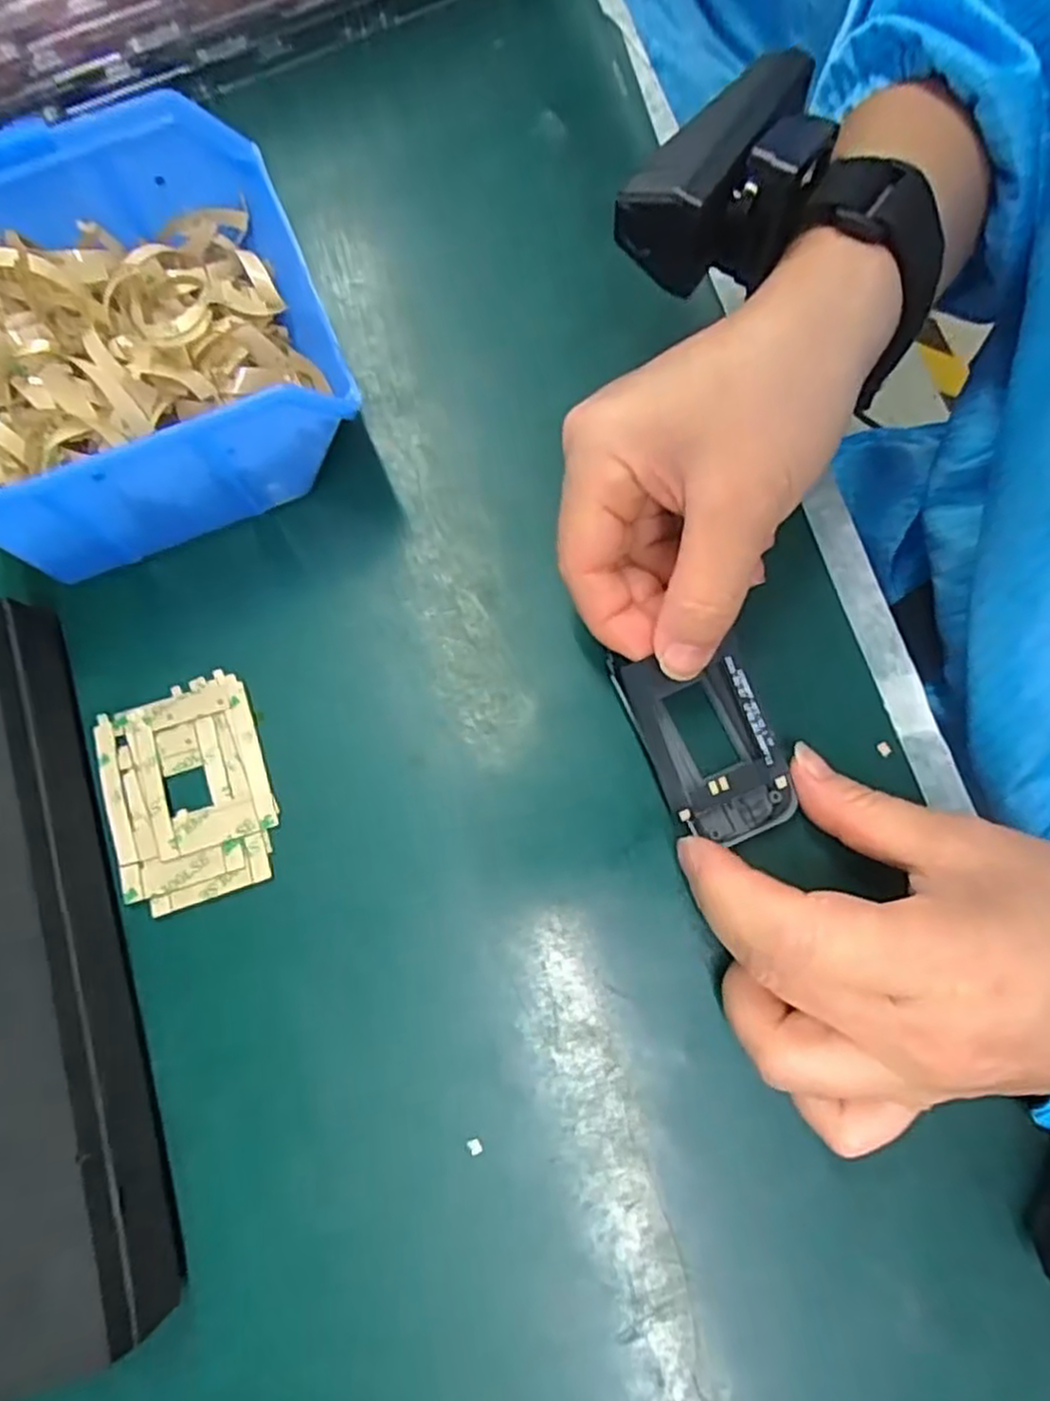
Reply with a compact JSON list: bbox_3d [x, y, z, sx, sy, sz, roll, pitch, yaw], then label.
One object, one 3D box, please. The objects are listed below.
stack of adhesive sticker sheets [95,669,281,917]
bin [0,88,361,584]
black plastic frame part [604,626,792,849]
[{"bbox_3d":[-0.112,0.031,0.254,0.052,0.005,0.071,-19,76,-3],"label":"stack of adhesive sticker sheets"},{"bbox_3d":[-0.133,-0.116,0.258,0.132,0.068,0.124,-21,77,-4],"label":"bin"},{"bbox_3d":[0.058,0.013,0.249,0.043,0.011,0.065,-21,84,25],"label":"black plastic frame part"}]

